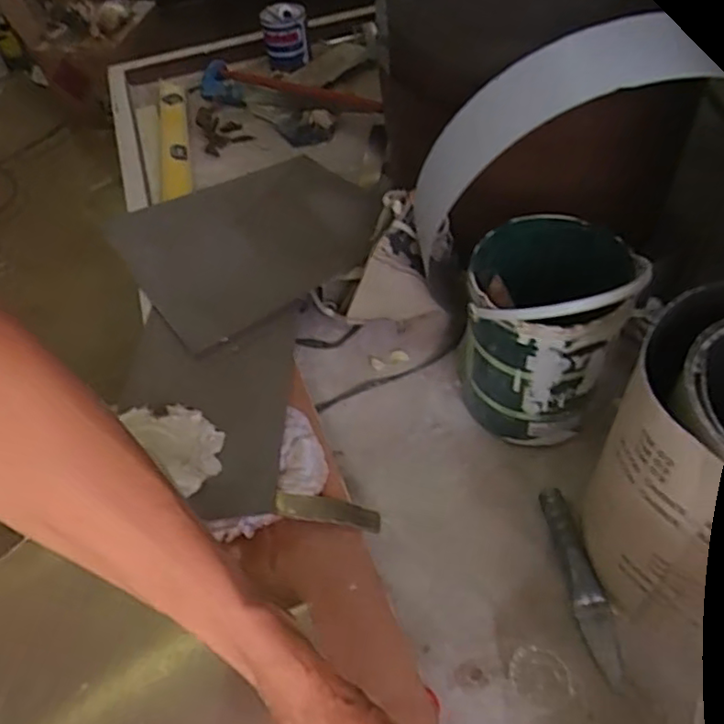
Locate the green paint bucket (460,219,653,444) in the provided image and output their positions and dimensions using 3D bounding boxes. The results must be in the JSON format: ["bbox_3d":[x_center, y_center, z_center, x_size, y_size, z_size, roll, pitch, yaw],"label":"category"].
[{"bbox_3d":[0.209,-0.039,0.741,0.163,0.257,0.171,-3,50,4],"label":"green paint bucket"}]

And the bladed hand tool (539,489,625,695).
[{"bbox_3d":[0.233,0.229,0.664,0.035,0.019,0.198,-11,50,-3],"label":"bladed hand tool"}]

